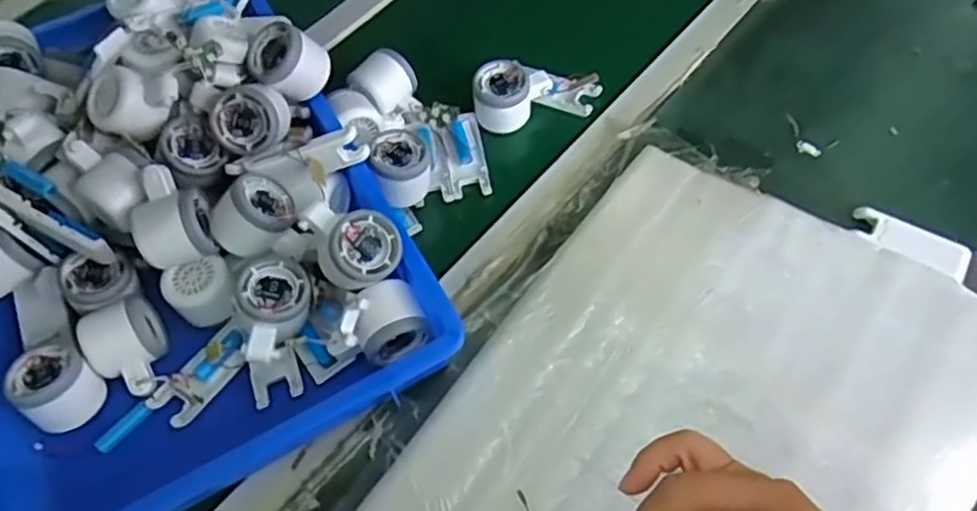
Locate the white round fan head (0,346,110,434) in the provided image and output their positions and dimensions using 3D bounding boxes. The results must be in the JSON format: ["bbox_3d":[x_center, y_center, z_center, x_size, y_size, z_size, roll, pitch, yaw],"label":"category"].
[{"bbox_3d":[-0.352,0.105,0.564,0.059,0.047,0.066,-41,67,-19],"label":"white round fan head"}]

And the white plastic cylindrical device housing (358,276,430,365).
[{"bbox_3d":[-0.082,0.057,0.579,0.055,0.053,0.049,-26,63,-12],"label":"white plastic cylindrical device housing"}]

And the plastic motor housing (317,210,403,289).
[{"bbox_3d":[-0.107,-0.004,0.571,0.061,0.042,0.057,-37,94,-22],"label":"plastic motor housing"}]

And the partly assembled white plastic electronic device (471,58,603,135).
[{"bbox_3d":[0.048,-0.172,0.728,0.134,0.056,0.064,-9,59,-19],"label":"partly assembled white plastic electronic device"}]

